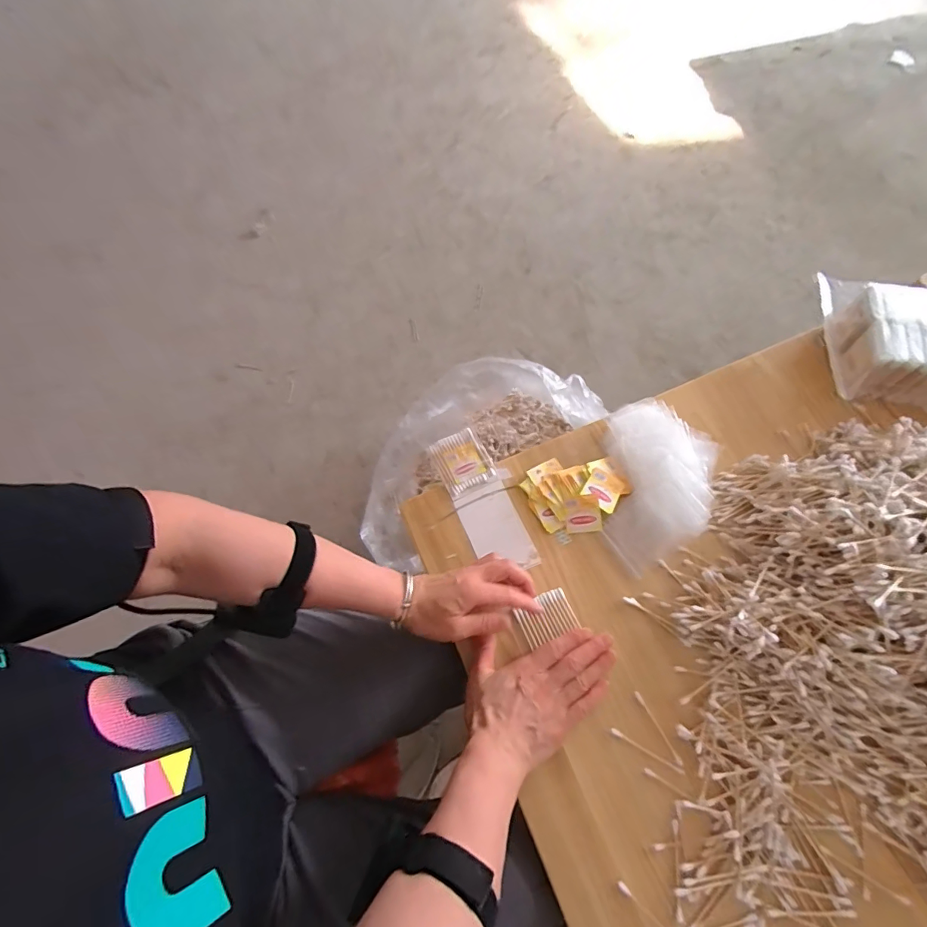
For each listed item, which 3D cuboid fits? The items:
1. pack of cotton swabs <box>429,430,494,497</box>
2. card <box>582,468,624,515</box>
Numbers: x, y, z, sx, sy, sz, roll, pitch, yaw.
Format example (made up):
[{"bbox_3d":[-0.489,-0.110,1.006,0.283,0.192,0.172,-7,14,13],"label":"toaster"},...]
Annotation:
[{"bbox_3d":[0.000,-0.003,0.545,0.059,0.008,0.071,-22,69,-8],"label":"pack of cotton swabs"},{"bbox_3d":[0.152,0.029,0.509,0.039,0.006,0.041,32,63,2],"label":"card"}]

